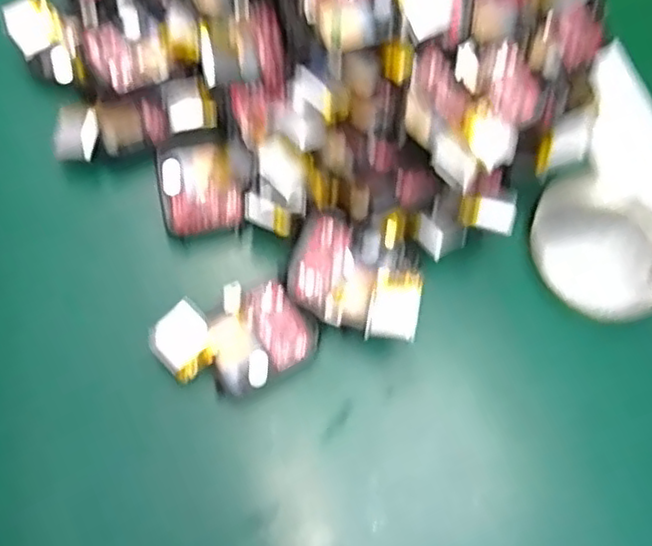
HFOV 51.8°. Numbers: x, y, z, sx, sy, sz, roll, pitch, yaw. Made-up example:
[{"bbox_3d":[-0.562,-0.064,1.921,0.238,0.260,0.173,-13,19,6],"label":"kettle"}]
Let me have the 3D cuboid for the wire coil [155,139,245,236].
[{"bbox_3d":[-0.055,-0.038,0.295,0.034,0.012,0.041,-12,67,-5],"label":"wire coil"}]

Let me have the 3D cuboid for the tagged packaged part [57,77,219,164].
[{"bbox_3d":[-0.084,-0.067,0.298,0.068,0.017,0.023,-16,70,-11],"label":"tagged packaged part"}]

